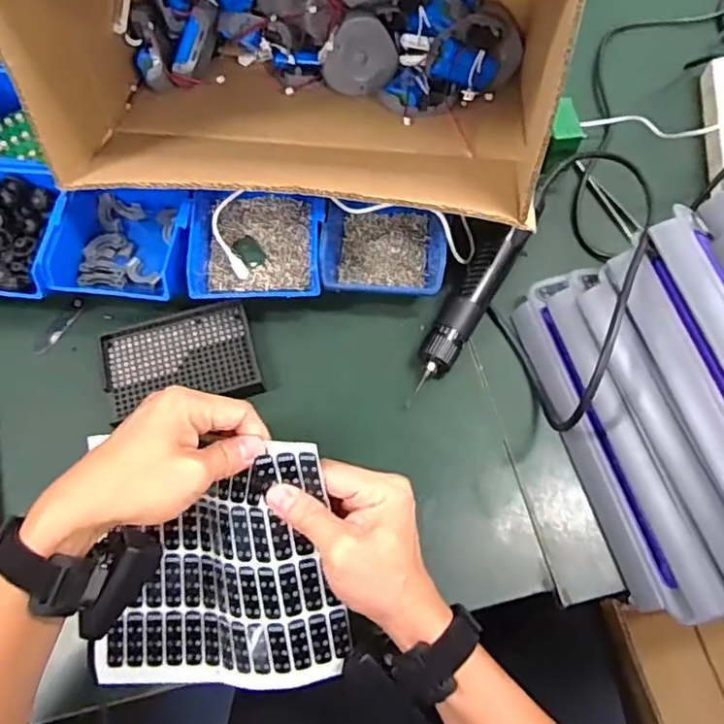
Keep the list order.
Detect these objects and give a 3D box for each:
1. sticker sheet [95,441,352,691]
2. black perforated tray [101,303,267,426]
[{"bbox_3d":[-0.108,0.150,0.448,0.184,0.032,0.182,-2,99,16],"label":"sticker sheet"},{"bbox_3d":[-0.163,-0.002,0.550,0.133,0.011,0.088,-12,67,-5],"label":"black perforated tray"}]

